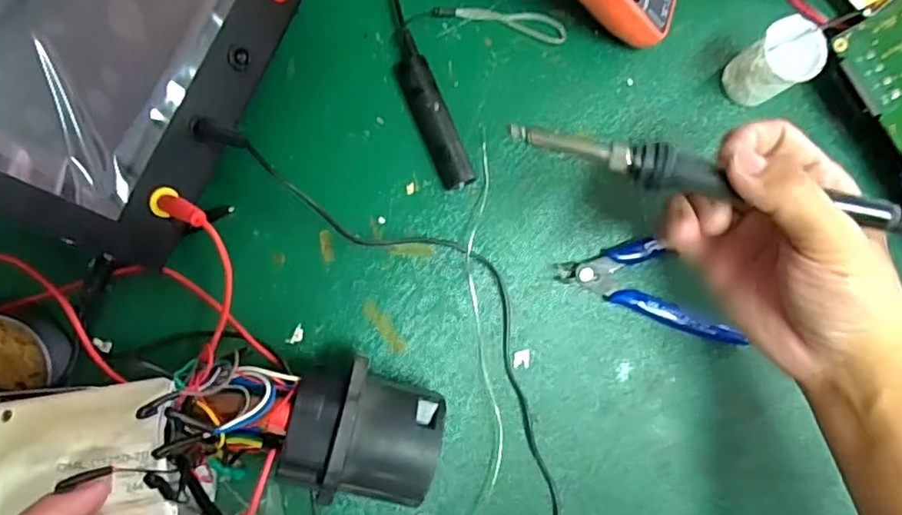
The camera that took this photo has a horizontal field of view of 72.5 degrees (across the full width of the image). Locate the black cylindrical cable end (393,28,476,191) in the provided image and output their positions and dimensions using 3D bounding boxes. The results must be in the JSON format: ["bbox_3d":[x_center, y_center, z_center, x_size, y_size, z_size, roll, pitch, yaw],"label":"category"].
[{"bbox_3d":[-0.014,-0.092,0.382,0.020,0.019,0.103,-20,86,-6],"label":"black cylindrical cable end"}]

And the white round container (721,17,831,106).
[{"bbox_3d":[0.196,-0.118,0.379,0.035,0.052,0.036,0,84,-4],"label":"white round container"}]

